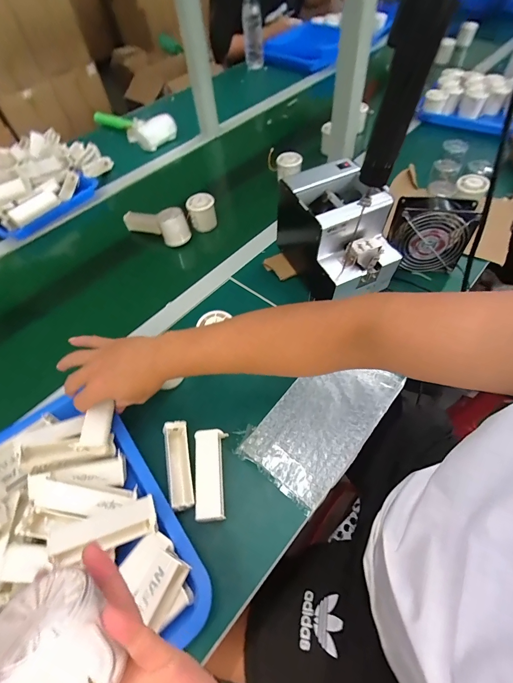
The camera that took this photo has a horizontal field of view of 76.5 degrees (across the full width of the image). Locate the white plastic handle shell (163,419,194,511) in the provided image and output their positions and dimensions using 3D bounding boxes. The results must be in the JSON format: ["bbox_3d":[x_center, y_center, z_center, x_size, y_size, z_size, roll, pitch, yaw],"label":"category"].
[{"bbox_3d":[-0.098,0.152,0.406,0.029,0.018,0.104,-11,56,-4],"label":"white plastic handle shell"}]

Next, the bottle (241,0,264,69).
[{"bbox_3d":[-0.015,-1.189,1.238,0.077,0.256,0.080,-4,56,1],"label":"bottle"}]

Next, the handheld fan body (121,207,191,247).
[{"bbox_3d":[-0.218,-0.256,0.688,0.147,0.068,0.051,21,60,17],"label":"handheld fan body"}]

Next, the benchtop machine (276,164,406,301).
[{"bbox_3d":[0.134,-0.181,0.549,0.128,0.164,0.201,-21,57,-10],"label":"benchtop machine"}]

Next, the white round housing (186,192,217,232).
[{"bbox_3d":[-0.116,-0.277,0.703,0.056,0.065,0.056,-2,56,3],"label":"white round housing"}]

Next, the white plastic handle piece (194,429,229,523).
[{"bbox_3d":[-0.057,0.166,0.408,0.038,0.024,0.104,-6,56,-1],"label":"white plastic handle piece"}]

